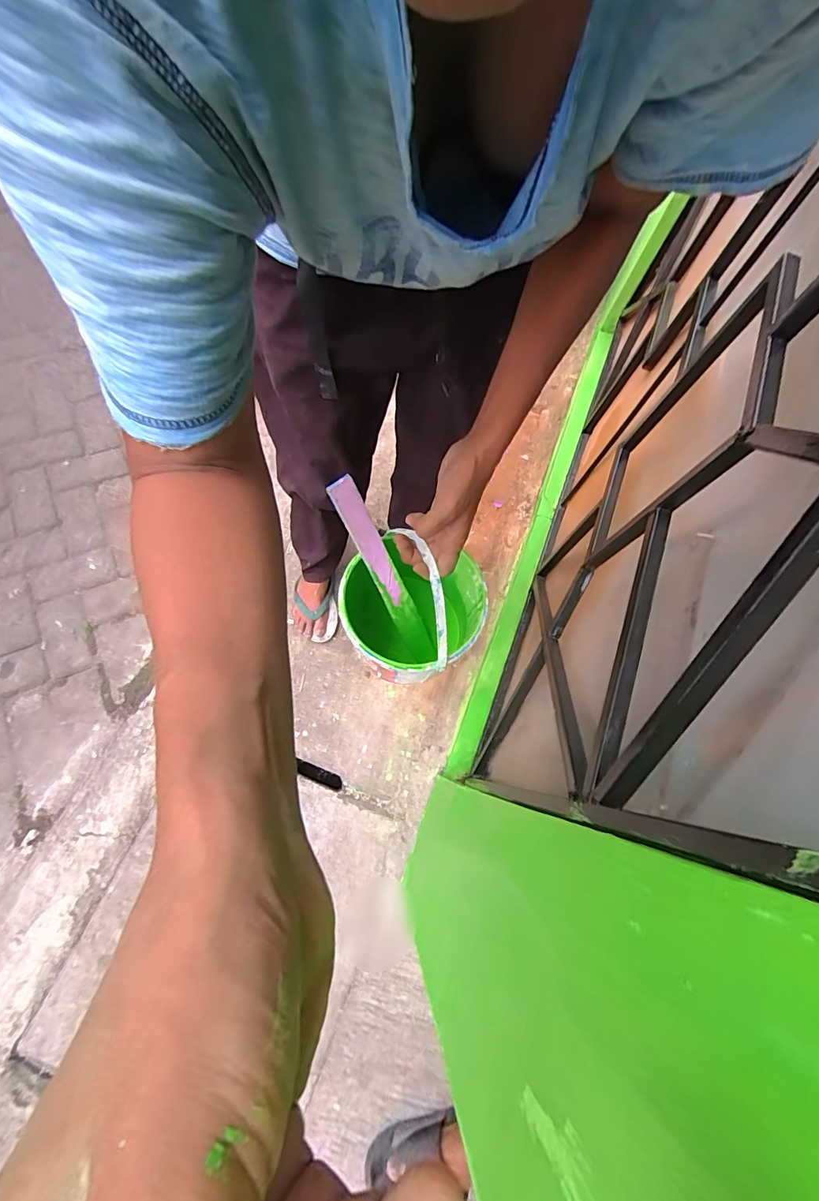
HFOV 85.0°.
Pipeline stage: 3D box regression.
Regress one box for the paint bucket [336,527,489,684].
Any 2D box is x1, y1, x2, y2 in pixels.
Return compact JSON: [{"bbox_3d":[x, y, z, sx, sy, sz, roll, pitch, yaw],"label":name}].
[{"bbox_3d":[0.003,0.011,0.577,0.180,0.268,0.164,0,70,1],"label":"paint bucket"}]

